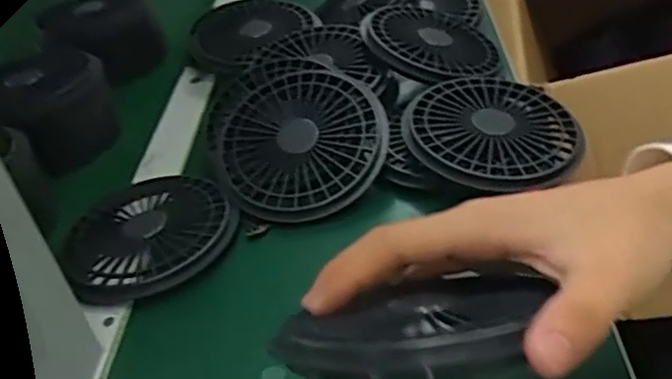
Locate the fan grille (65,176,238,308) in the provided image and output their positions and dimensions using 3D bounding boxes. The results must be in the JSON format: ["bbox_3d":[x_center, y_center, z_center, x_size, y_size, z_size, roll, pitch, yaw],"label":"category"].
[{"bbox_3d":[-0.139,0.030,0.503,0.120,0.017,0.123,-7,36,5],"label":"fan grille"}]

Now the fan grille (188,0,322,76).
[{"bbox_3d":[-0.095,-0.167,0.715,0.152,0.028,0.126,20,46,36],"label":"fan grille"}]

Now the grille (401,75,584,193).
[{"bbox_3d":[0.116,-0.048,0.521,0.125,0.023,0.131,-7,36,5],"label":"grille"}]

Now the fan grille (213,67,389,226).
[{"bbox_3d":[-0.028,-0.037,0.529,0.131,0.020,0.131,-5,60,8],"label":"fan grille"}]

